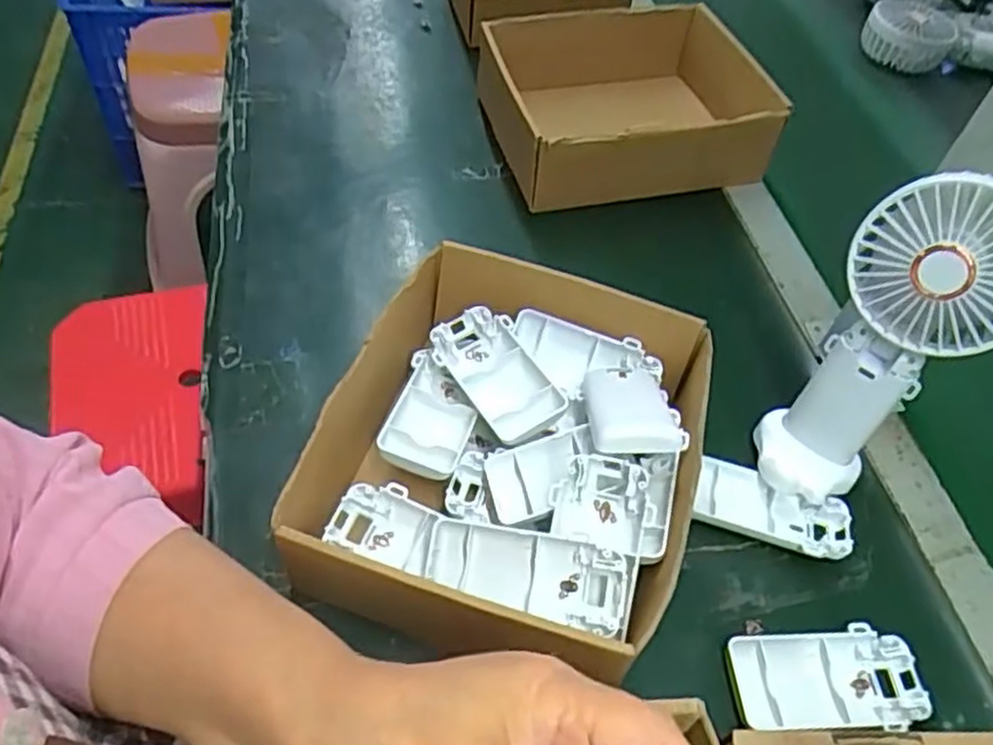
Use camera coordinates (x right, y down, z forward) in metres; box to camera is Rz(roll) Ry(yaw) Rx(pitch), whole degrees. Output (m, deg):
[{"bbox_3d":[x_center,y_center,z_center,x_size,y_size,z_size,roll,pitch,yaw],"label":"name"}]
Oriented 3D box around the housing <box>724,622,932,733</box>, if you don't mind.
[{"bbox_3d":[0.165,0.155,0.382,0.093,0.014,0.046,-2,52,-7],"label":"housing"}]

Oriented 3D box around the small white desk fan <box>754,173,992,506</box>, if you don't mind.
[{"bbox_3d":[0.201,-0.004,0.401,0.086,0.182,0.084,34,56,19],"label":"small white desk fan"}]

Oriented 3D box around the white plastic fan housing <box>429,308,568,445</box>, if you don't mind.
[{"bbox_3d":[0.001,0.001,0.450,0.047,0.019,0.094,-26,59,-24],"label":"white plastic fan housing"}]

